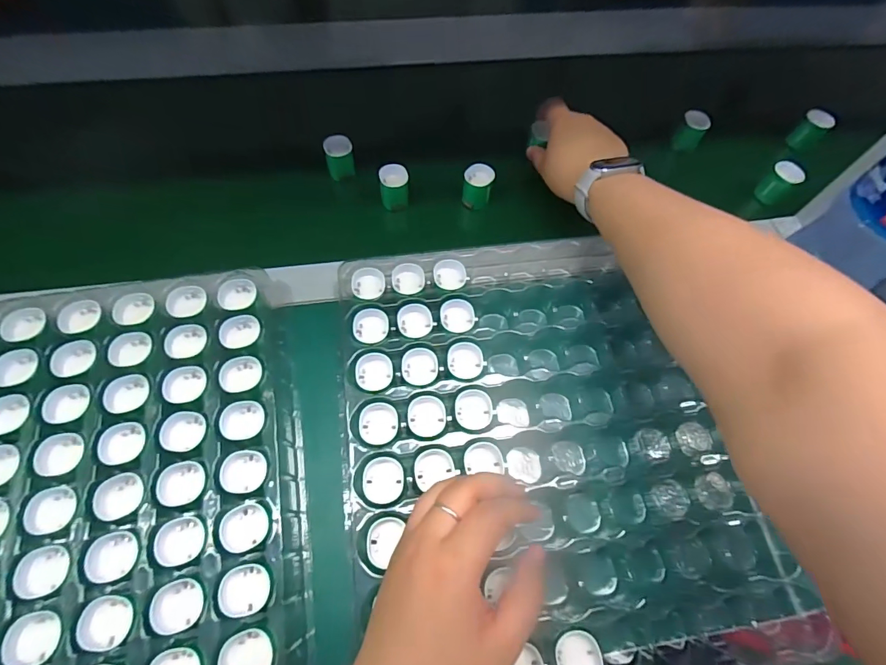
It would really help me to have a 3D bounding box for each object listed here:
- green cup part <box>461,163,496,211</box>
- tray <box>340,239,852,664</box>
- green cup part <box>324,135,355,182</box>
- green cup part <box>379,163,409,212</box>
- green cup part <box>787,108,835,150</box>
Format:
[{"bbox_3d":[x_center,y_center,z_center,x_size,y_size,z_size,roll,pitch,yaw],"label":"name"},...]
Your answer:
[{"bbox_3d":[0.036,-0.152,0.456,0.031,0.034,0.033,1,65,-3],"label":"green cup part"},{"bbox_3d":[0.085,0.077,0.341,0.305,0.047,0.319,-6,65,-5],"label":"tray"},{"bbox_3d":[-0.108,-0.184,0.462,0.029,0.033,0.026,-9,66,-8],"label":"green cup part"},{"bbox_3d":[-0.050,-0.150,0.455,0.028,0.036,0.029,-5,65,-6],"label":"green cup part"},{"bbox_3d":[0.436,-0.240,0.521,0.029,0.040,0.027,43,69,15],"label":"green cup part"}]

